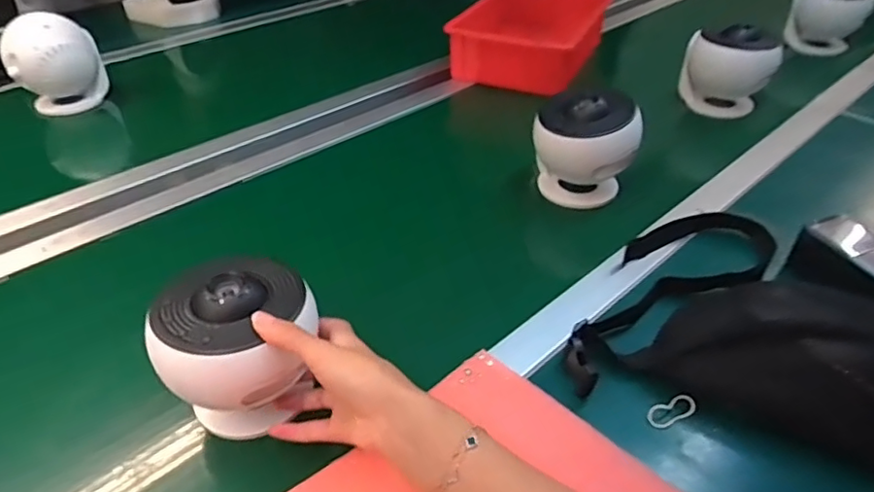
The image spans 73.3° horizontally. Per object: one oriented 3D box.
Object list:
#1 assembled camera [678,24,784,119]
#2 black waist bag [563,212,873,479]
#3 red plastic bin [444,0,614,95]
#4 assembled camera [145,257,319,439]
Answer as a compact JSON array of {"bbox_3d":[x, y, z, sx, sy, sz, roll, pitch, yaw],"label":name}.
[{"bbox_3d":[0.434,-0.259,0.882,0.123,0.118,0.121,19,40,17],"label":"assembled camera"},{"bbox_3d":[0.308,0.051,0.485,0.336,0.087,0.252,16,41,19],"label":"black waist bag"},{"bbox_3d":[0.159,-0.367,1.042,0.216,0.106,0.318,19,40,17],"label":"red plastic bin"},{"bbox_3d":[-0.144,0.079,0.432,0.104,0.109,0.083,-4,39,-6],"label":"assembled camera"}]

